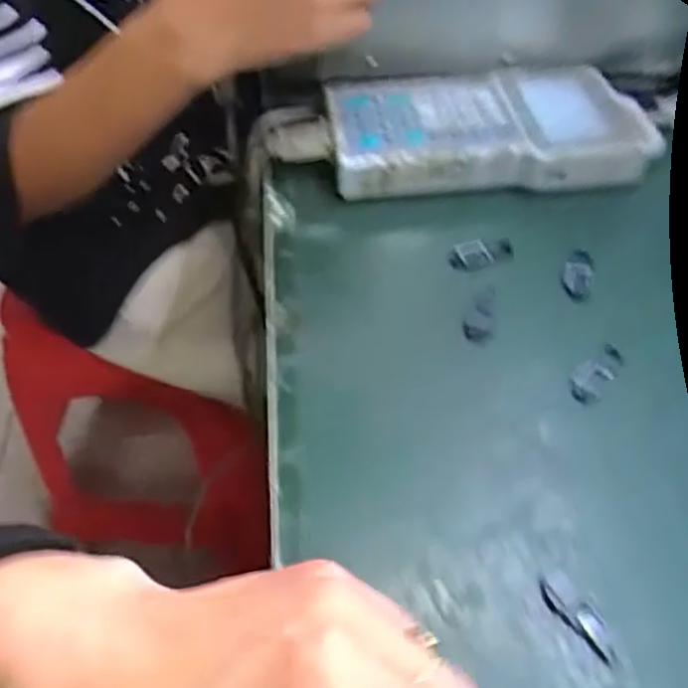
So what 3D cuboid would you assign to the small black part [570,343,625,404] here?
[{"bbox_3d":[0.130,0.014,0.366,0.016,0.005,0.042,33,54,26],"label":"small black part"}]

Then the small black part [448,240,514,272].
[{"bbox_3d":[0.083,-0.056,0.430,0.042,0.004,0.022,-13,48,-14],"label":"small black part"}]

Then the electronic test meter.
[{"bbox_3d":[0.098,-0.148,0.484,0.211,0.030,0.104,-3,47,-5],"label":"electronic test meter"}]

